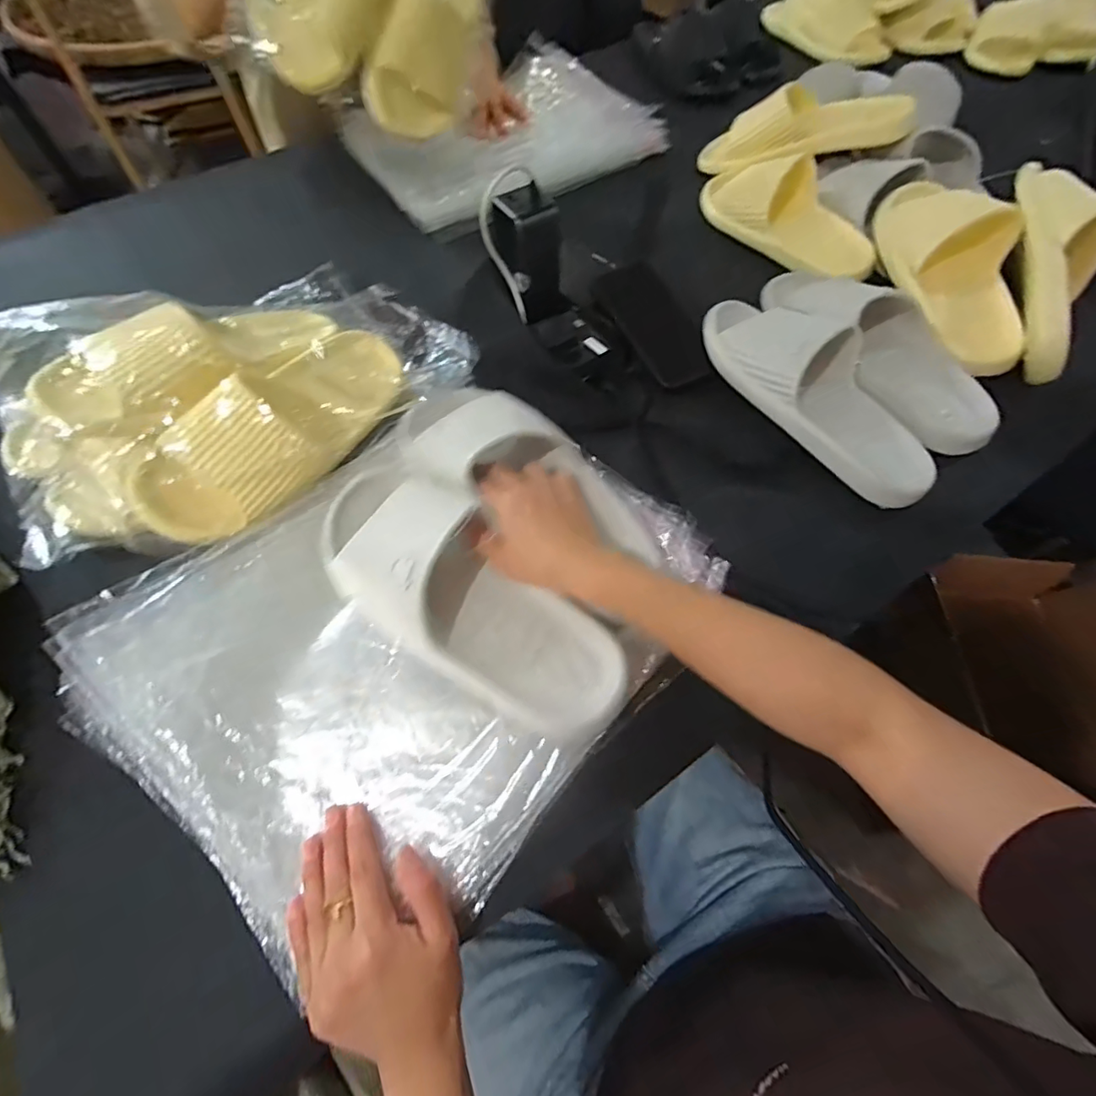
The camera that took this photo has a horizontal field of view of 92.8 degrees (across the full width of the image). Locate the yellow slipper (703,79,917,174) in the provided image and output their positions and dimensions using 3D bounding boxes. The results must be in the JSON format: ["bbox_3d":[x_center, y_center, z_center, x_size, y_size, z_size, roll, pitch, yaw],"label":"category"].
[{"bbox_3d":[0.308,-0.524,0.651,0.248,0.060,0.071,17,62,31],"label":"yellow slipper"}]

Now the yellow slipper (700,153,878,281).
[{"bbox_3d":[0.294,-0.411,0.634,0.086,0.063,0.250,-32,66,-14],"label":"yellow slipper"}]

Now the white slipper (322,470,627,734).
[{"bbox_3d":[-0.067,0.027,0.392,0.283,0.062,0.110,36,68,16],"label":"white slipper"}]

